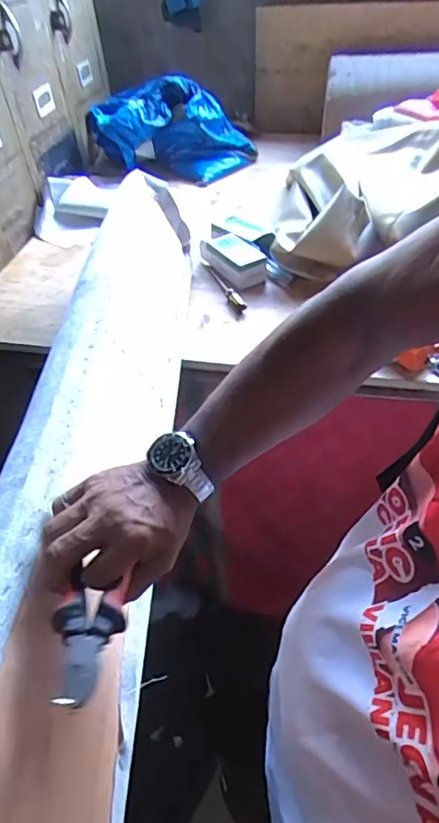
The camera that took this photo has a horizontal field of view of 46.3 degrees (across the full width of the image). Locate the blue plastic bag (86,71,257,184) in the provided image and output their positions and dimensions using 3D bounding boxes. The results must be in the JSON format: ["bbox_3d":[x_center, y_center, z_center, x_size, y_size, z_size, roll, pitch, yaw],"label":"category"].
[{"bbox_3d":[-0.147,-0.790,1.444,0.476,0.211,0.254,1,42,5],"label":"blue plastic bag"}]

